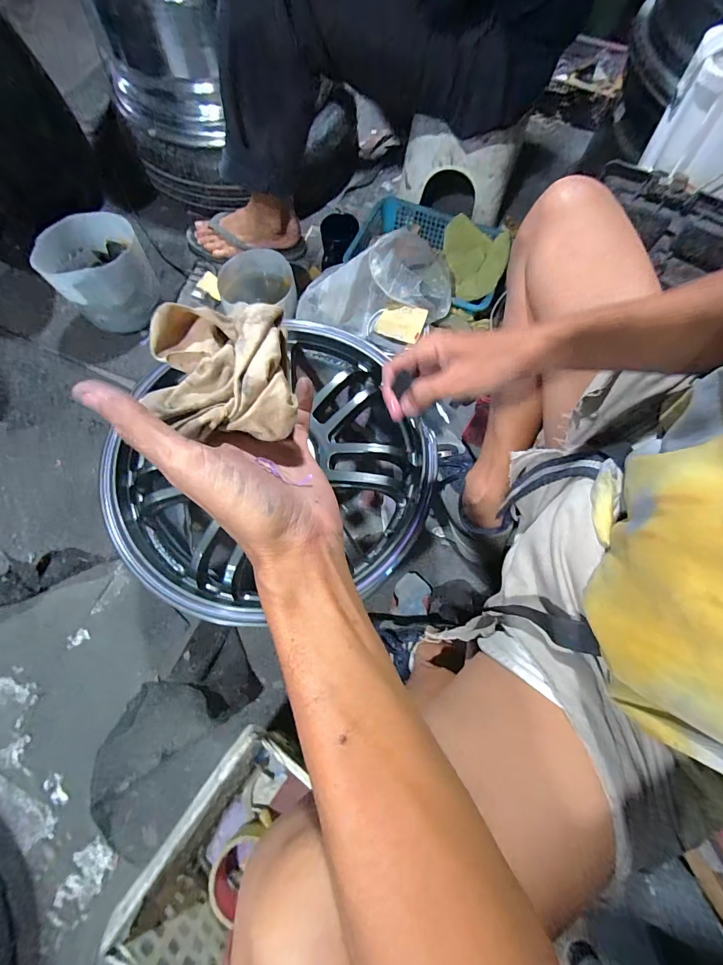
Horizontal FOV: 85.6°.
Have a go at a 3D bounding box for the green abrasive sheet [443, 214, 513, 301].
[{"bbox_3d":[0.233,-0.458,0.780,0.129,0.048,0.187,-13,74,-4],"label":"green abrasive sheet"}]

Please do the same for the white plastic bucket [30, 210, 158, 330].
[{"bbox_3d":[-0.479,-0.386,0.738,0.169,0.153,0.130,-38,77,-13],"label":"white plastic bucket"}]

